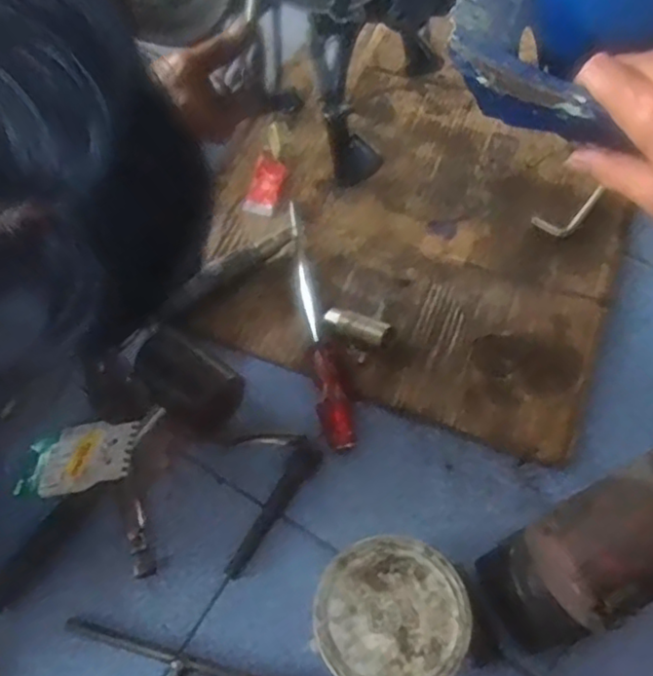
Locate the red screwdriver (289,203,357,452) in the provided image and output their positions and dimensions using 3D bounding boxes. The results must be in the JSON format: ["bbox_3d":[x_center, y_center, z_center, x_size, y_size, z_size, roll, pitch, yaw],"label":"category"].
[{"bbox_3d":[-0.011,-0.022,0.638,0.027,0.027,0.275,-11,64,-2],"label":"red screwdriver"}]

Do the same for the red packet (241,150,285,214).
[{"bbox_3d":[-0.067,-0.168,0.730,0.036,0.016,0.073,11,65,9],"label":"red packet"}]

